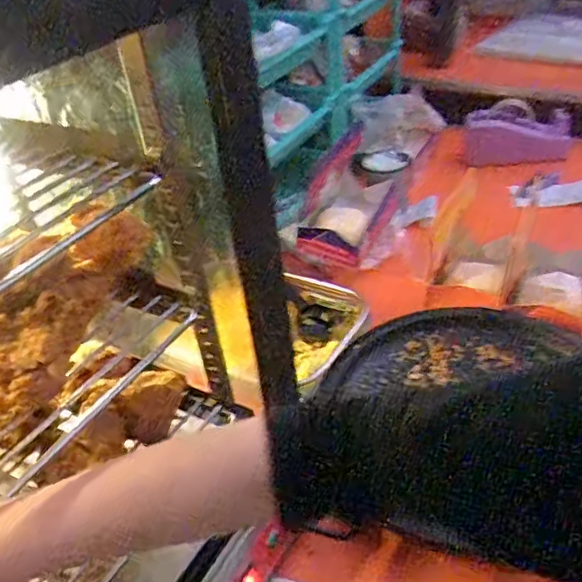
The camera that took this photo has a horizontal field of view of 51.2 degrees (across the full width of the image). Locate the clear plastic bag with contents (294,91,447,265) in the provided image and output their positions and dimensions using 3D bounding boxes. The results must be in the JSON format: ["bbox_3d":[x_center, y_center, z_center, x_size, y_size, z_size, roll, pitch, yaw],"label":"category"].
[{"bbox_3d":[0.126,-0.196,1.051,0.144,0.117,0.394,17,60,28],"label":"clear plastic bag with contents"}]

